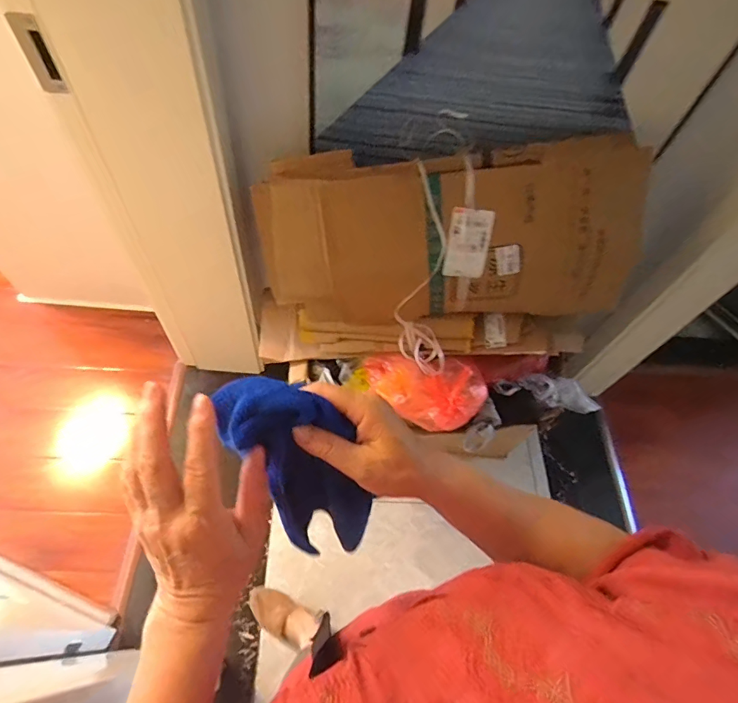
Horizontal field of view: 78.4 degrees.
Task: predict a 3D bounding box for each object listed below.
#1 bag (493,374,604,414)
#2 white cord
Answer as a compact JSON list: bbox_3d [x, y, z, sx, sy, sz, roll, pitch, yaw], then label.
[{"bbox_3d":[0.437,0.098,1.121,0.258,0.053,0.063,8,59,0],"label":"bag"},{"bbox_3d":[0.118,-0.138,0.918,0.105,0.433,0.110,0,36,0],"label":"white cord"}]

